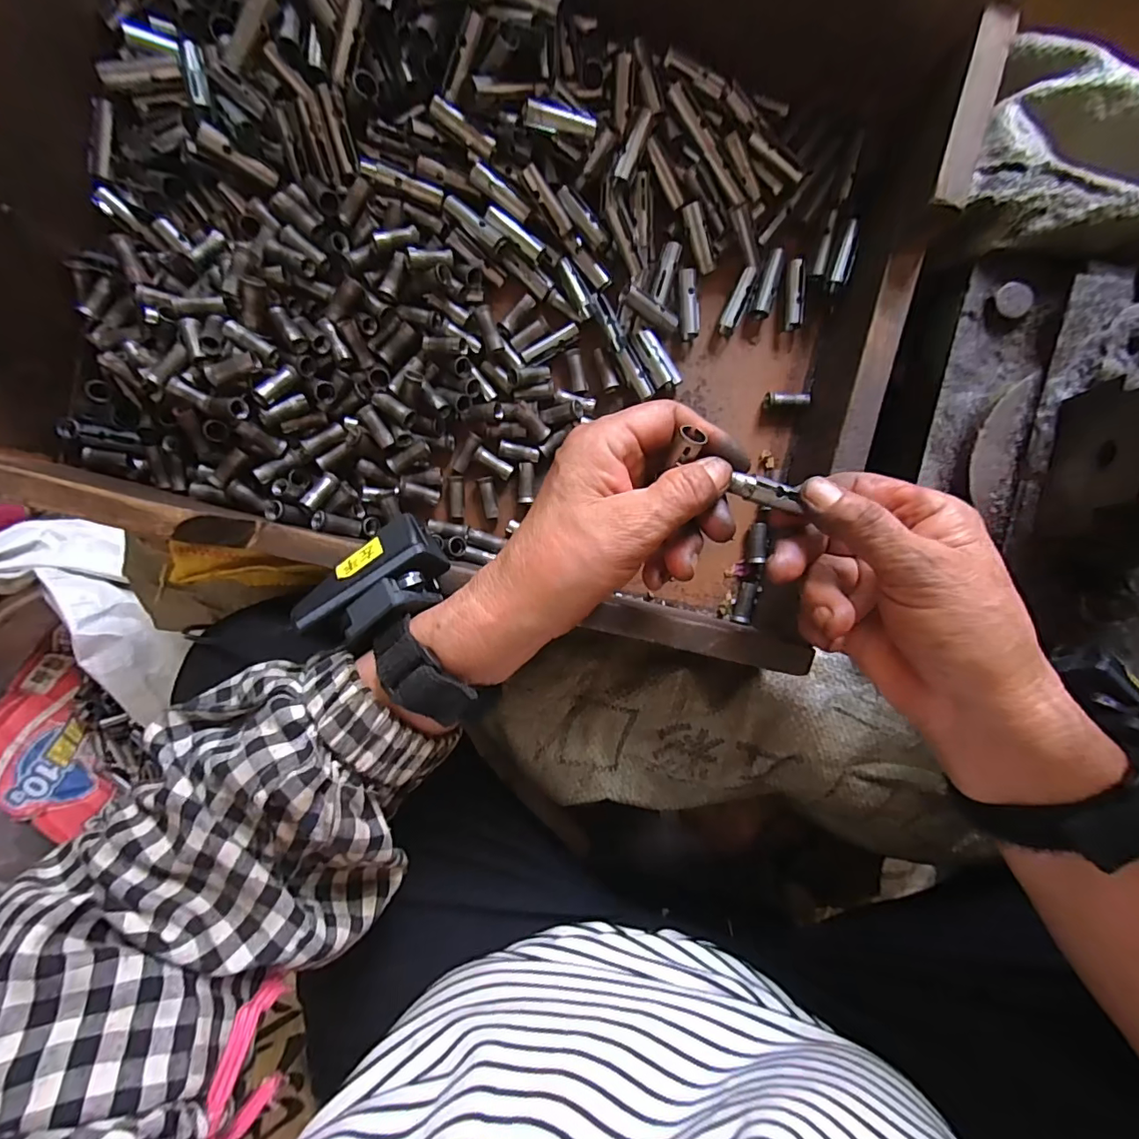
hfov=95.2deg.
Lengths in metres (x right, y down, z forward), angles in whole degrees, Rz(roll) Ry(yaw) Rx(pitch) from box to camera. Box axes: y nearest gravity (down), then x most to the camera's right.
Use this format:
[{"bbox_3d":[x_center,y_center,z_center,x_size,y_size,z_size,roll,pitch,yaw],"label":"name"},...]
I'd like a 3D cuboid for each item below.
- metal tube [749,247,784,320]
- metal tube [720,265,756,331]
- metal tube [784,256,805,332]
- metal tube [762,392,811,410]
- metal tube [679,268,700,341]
[{"bbox_3d":[0.118,-0.170,0.309,0.012,0.010,0.037,17,94,4],"label":"metal tube"},{"bbox_3d":[0.100,-0.160,0.308,0.009,0.007,0.037,25,94,3],"label":"metal tube"},{"bbox_3d":[0.133,-0.164,0.310,0.009,0.011,0.038,3,93,5],"label":"metal tube"},{"bbox_3d":[0.130,-0.101,0.311,0.026,0.005,0.009,5,93,21],"label":"metal tube"},{"bbox_3d":[0.072,-0.158,0.311,0.011,0.012,0.038,-3,92,5],"label":"metal tube"}]

